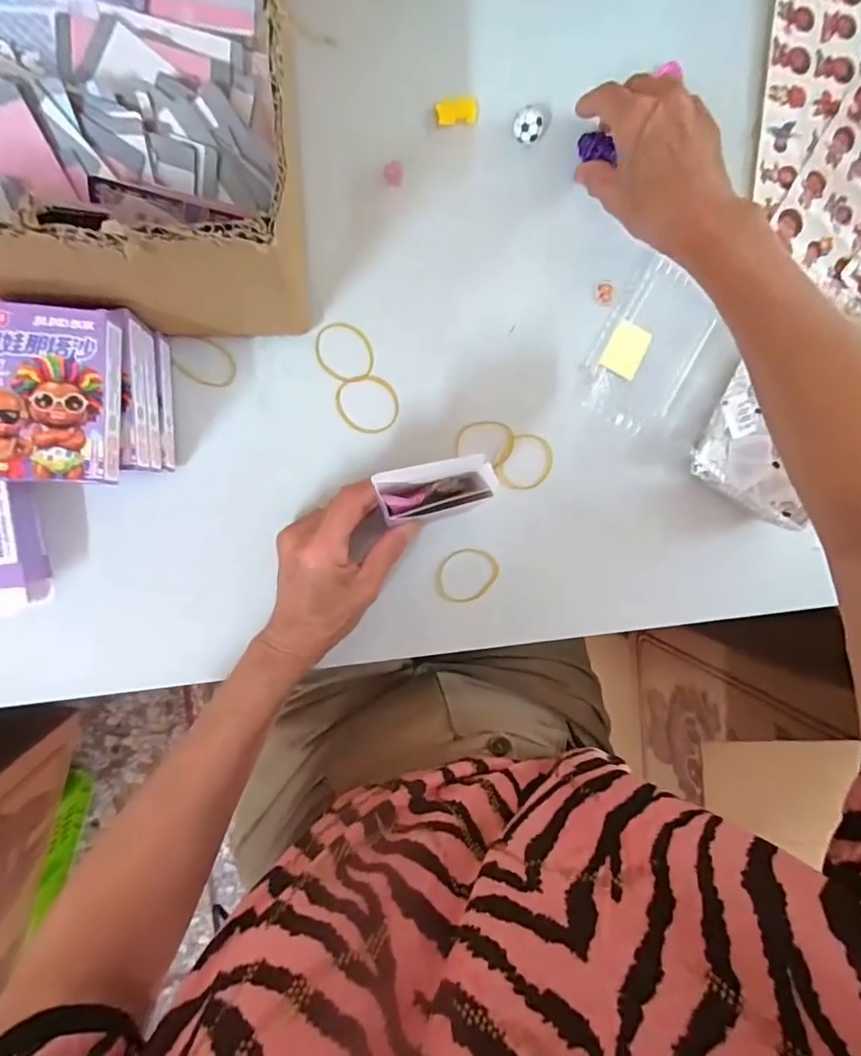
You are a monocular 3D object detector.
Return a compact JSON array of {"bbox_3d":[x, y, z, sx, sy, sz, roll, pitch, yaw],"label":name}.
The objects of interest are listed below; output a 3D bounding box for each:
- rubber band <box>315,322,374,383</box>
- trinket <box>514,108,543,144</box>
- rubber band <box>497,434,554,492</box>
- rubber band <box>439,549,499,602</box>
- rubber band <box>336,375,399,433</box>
[{"bbox_3d":[-0.063,-0.128,0.394,0.042,0.004,0.042,-1,95,-8],"label":"rubber band"},{"bbox_3d":[0.069,-0.289,0.390,0.020,0.021,0.016,26,91,-9],"label":"trinket"},{"bbox_3d":[0.074,-0.050,0.418,0.041,0.005,0.044,-1,95,-8],"label":"rubber band"},{"bbox_3d":[0.028,0.038,0.420,0.043,0.004,0.046,-2,103,-11],"label":"rubber band"},{"bbox_3d":[-0.046,-0.092,0.401,0.047,0.006,0.042,7,93,-8],"label":"rubber band"}]

